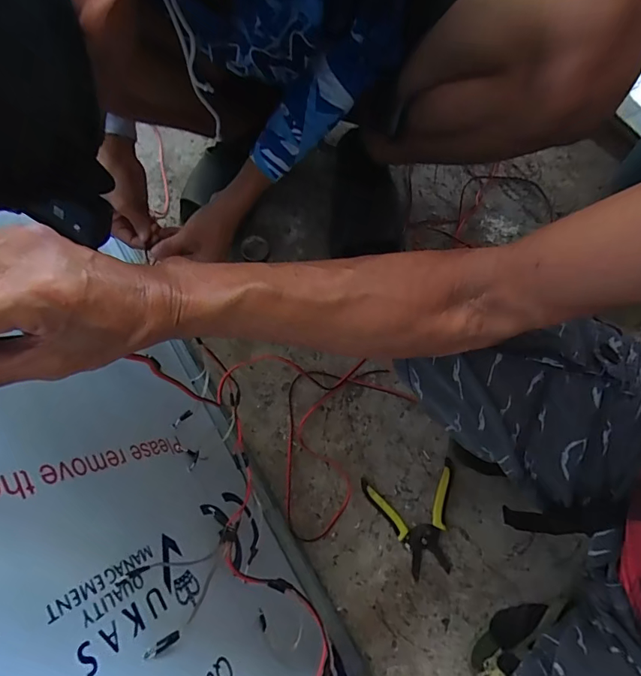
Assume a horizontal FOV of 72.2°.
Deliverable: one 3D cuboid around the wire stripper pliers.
[{"bbox_3d":[0.151,0.274,0.659,0.140,0.012,0.149,-15,76,-4],"label":"wire stripper pliers"}]

